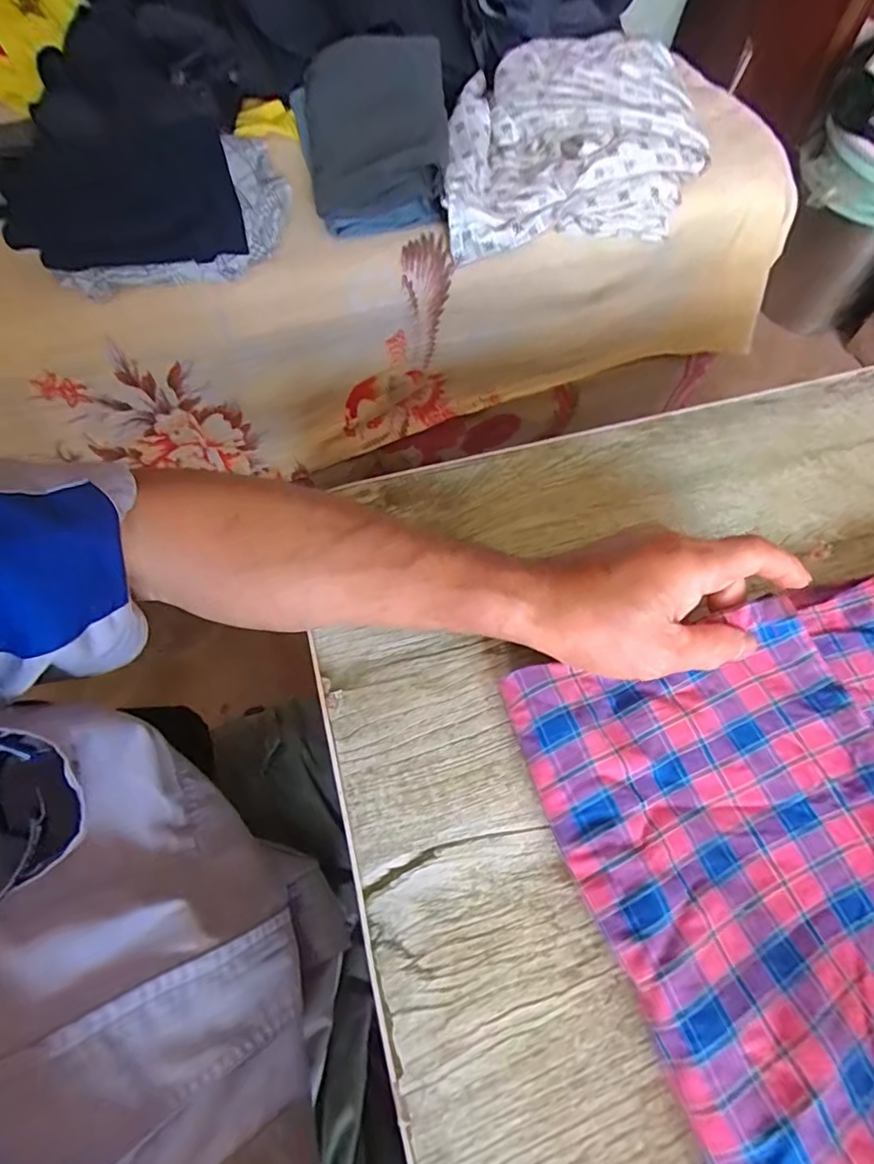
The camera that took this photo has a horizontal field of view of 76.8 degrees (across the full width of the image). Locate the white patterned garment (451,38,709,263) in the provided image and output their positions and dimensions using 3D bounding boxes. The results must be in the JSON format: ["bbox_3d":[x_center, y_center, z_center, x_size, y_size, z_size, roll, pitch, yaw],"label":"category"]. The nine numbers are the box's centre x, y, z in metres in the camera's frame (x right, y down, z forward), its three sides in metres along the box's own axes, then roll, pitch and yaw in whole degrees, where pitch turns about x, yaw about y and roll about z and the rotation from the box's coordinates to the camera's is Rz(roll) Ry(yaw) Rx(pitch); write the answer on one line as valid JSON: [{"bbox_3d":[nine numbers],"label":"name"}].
[{"bbox_3d":[0.146,-0.482,0.606,0.271,0.090,0.245,-1,64,-3],"label":"white patterned garment"}]

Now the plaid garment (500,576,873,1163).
[{"bbox_3d":[0.233,0.120,0.256,0.320,0.031,0.260,-18,66,-10],"label":"plaid garment"}]

